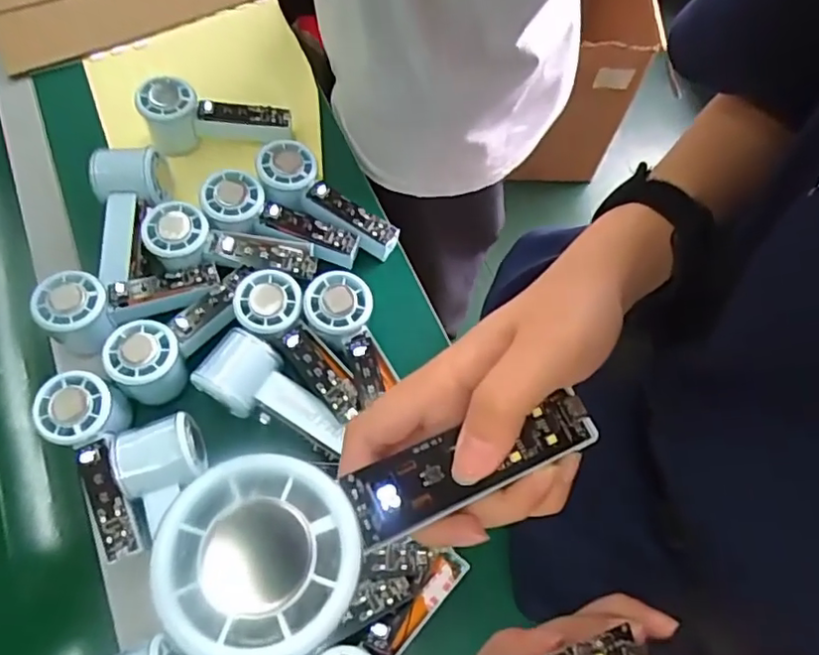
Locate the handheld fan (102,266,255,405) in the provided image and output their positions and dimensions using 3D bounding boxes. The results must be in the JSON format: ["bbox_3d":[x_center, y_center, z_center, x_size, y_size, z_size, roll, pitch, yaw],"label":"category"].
[{"bbox_3d":[-0.197,-0.002,0.524,0.057,0.052,0.149,35,69,13],"label":"handheld fan"}]

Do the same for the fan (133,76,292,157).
[{"bbox_3d":[-0.200,-0.223,0.619,0.144,0.057,0.054,-7,66,-5],"label":"fan"}]

